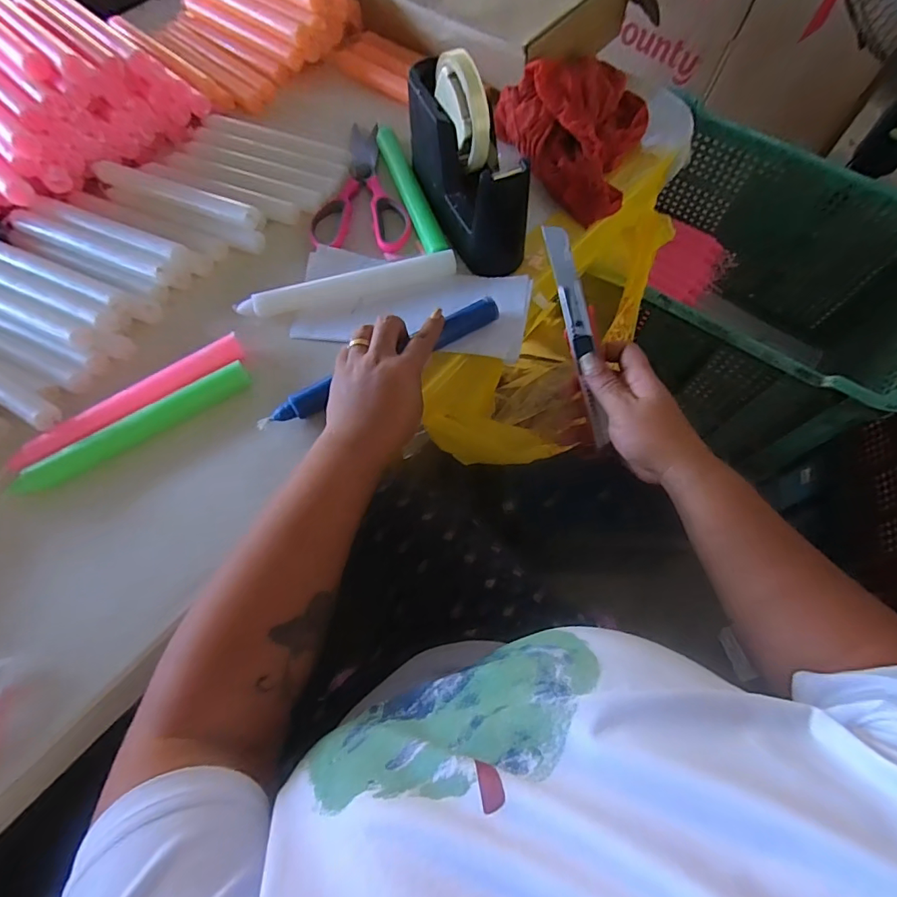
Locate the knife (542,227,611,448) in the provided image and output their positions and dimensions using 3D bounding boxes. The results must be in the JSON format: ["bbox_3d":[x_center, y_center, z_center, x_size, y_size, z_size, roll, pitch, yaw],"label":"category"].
[{"bbox_3d":[0.109,-0.092,0.402,0.017,0.015,0.184,-14,95,-5],"label":"knife"}]

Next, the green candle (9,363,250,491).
[{"bbox_3d":[-0.262,-0.020,0.404,0.193,0.019,0.024,-32,71,-12],"label":"green candle"}]

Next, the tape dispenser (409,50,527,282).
[{"bbox_3d":[0.013,-0.274,0.450,0.062,0.123,0.186,-24,69,-8],"label":"tape dispenser"}]

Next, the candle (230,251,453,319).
[{"bbox_3d":[-0.097,-0.156,0.472,0.209,0.027,0.022,-15,68,-5],"label":"candle"}]

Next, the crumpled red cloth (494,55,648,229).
[{"bbox_3d":[0.157,-0.348,0.522,0.162,0.047,0.188,-29,70,-11],"label":"crumpled red cloth"}]

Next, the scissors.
[{"bbox_3d":[-0.105,-0.290,0.532,0.101,0.019,0.200,-11,68,-3],"label":"scissors"}]

